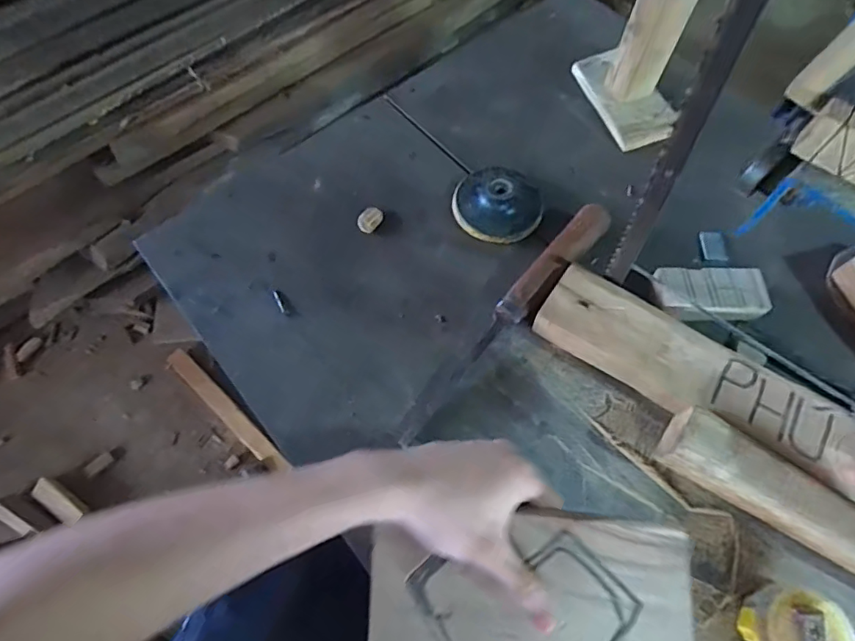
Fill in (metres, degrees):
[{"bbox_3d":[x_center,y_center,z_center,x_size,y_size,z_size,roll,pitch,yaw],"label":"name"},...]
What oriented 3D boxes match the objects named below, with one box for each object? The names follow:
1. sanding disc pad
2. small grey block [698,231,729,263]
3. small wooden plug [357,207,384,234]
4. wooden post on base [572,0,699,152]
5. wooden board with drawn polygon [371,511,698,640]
[{"bbox_3d":[0.072,-0.123,0.533,0.090,0.026,0.085,33,69,13],"label":"sanding disc pad"},{"bbox_3d":[0.292,-0.075,0.532,0.026,0.004,0.035,4,66,1],"label":"small grey block"},{"bbox_3d":[-0.059,-0.104,0.541,0.020,0.007,0.029,35,70,14],"label":"small wooden plug"},{"bbox_3d":[0.222,-0.280,0.539,0.059,0.151,0.140,-20,67,-9],"label":"wooden post on base"},{"bbox_3d":[0.064,0.200,0.344,0.204,0.006,0.141,0,85,14],"label":"wooden board with drawn polygon"}]

